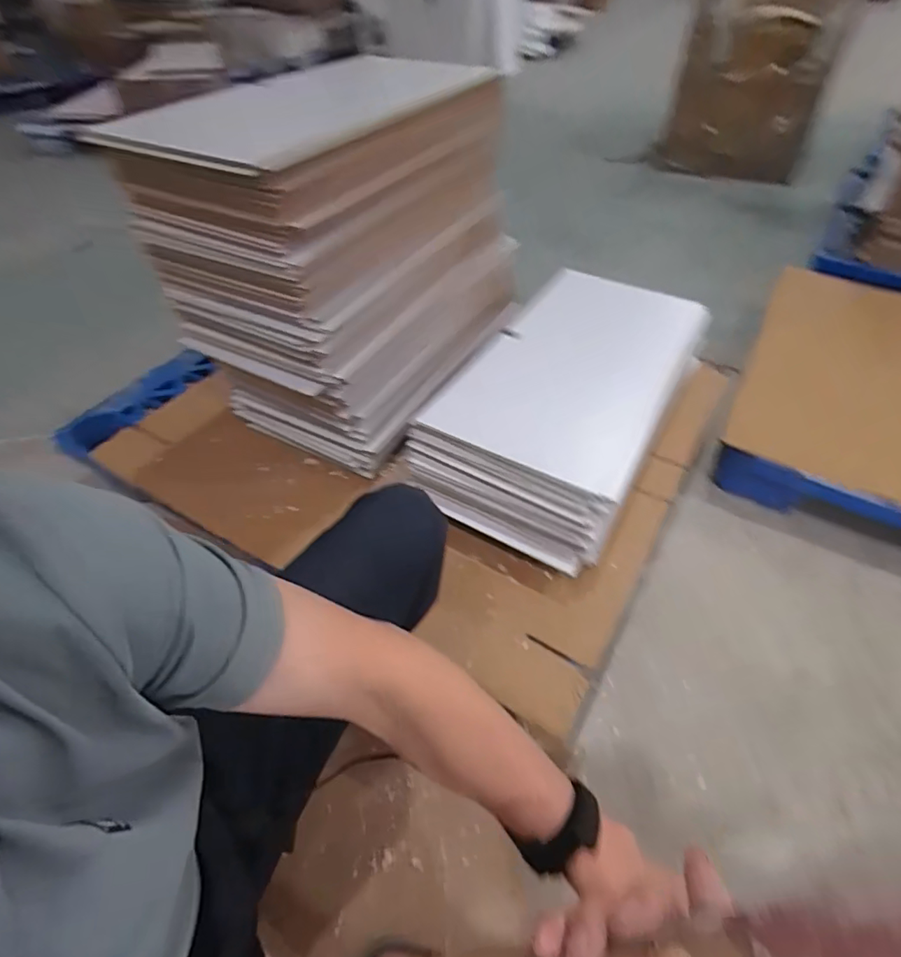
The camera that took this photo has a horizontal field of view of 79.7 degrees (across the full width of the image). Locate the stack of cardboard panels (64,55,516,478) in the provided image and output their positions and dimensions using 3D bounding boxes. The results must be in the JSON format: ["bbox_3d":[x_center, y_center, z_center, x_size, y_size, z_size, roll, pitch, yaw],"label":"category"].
[{"bbox_3d":[-0.165,-0.440,1.070,0.379,0.520,0.647,19,50,16],"label":"stack of cardboard panels"}]

